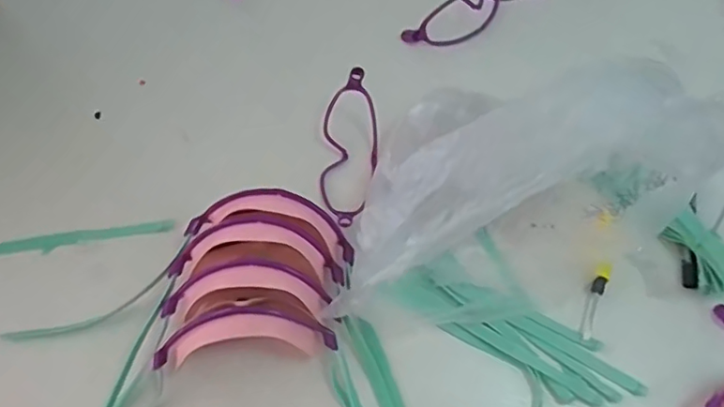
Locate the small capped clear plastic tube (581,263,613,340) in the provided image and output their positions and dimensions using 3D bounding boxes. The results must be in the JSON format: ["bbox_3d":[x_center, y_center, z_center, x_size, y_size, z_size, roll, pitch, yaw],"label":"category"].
[{"bbox_3d":[0.223,0.093,0.561,0.014,0.012,0.075,25,66,9],"label":"small capped clear plastic tube"}]

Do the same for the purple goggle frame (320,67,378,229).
[{"bbox_3d":[-0.012,-0.052,0.601,0.058,0.058,0.158,4,78,-2],"label":"purple goggle frame"}]

